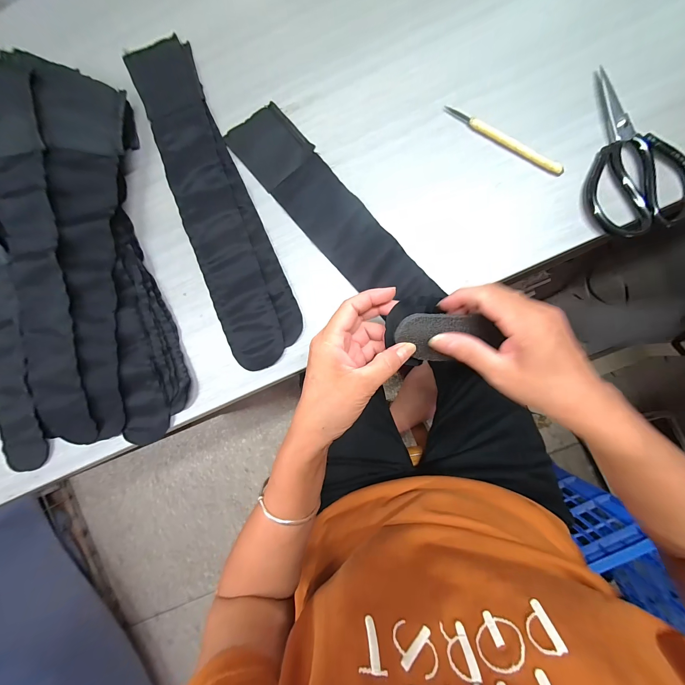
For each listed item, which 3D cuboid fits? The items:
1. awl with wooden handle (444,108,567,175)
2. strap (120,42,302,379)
[{"bbox_3d":[0.177,-0.224,0.323,0.143,0.010,0.009,35,91,5],"label":"awl with wooden handle"},{"bbox_3d":[-0.159,-0.174,0.352,0.090,0.008,0.417,-23,85,4],"label":"strap"}]

